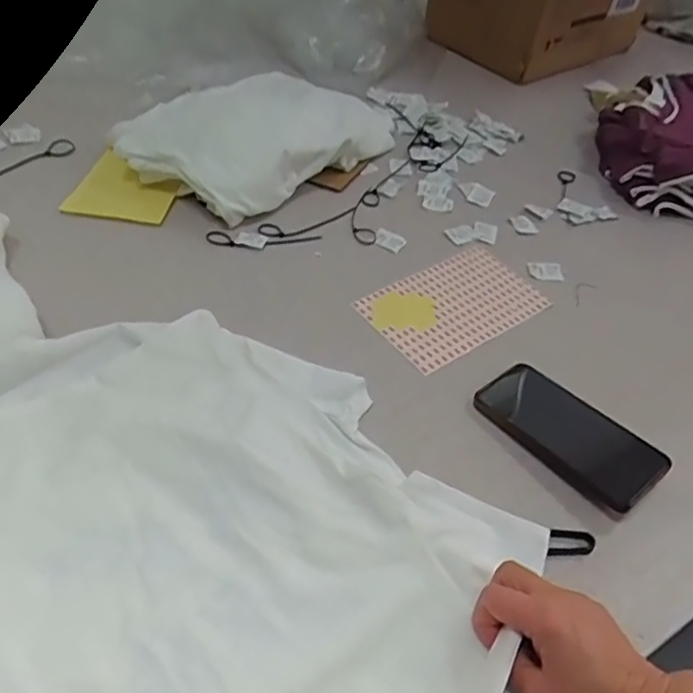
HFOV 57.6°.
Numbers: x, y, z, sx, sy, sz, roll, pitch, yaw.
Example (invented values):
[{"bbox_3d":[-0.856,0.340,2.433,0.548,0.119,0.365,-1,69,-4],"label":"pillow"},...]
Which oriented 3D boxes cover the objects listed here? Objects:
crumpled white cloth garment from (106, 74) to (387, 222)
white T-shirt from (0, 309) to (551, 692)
[{"bbox_3d":[-0.094,-0.298,0.857,0.205,0.084,0.382,35,51,26],"label":"crumpled white cloth garment"},{"bbox_3d":[-0.137,0.158,0.455,0.441,0.027,0.470,-32,56,-32],"label":"white T-shirt"}]

